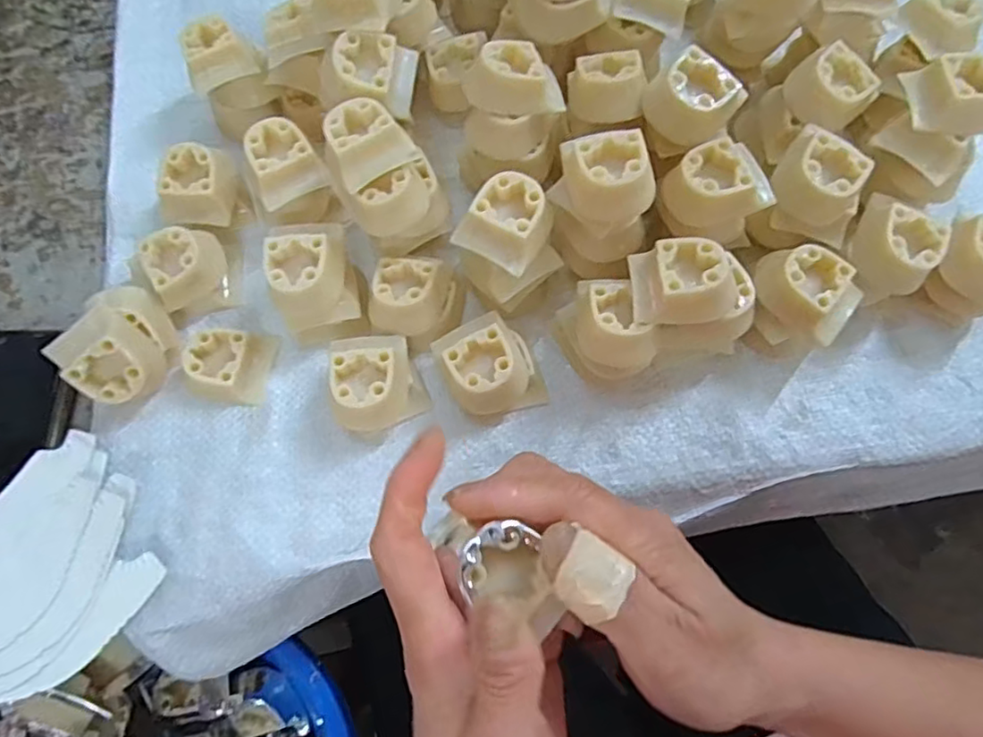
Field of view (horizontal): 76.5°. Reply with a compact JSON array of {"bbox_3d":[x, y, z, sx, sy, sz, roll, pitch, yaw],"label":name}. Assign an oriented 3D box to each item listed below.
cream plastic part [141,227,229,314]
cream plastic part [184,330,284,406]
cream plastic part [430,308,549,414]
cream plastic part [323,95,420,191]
[{"bbox_3d":[-0.158,-0.053,0.328,0.035,0.032,0.032,-20,72,-6],"label":"cream plastic part"},{"bbox_3d":[-0.134,-0.002,0.318,0.039,0.015,0.038,1,71,2],"label":"cream plastic part"},{"bbox_3d":[-0.001,-0.002,0.307,0.045,0.031,0.050,-23,72,-6],"label":"cream plastic part"},{"bbox_3d":[-0.060,-0.106,0.290,0.035,0.015,0.040,-35,75,-10],"label":"cream plastic part"}]

